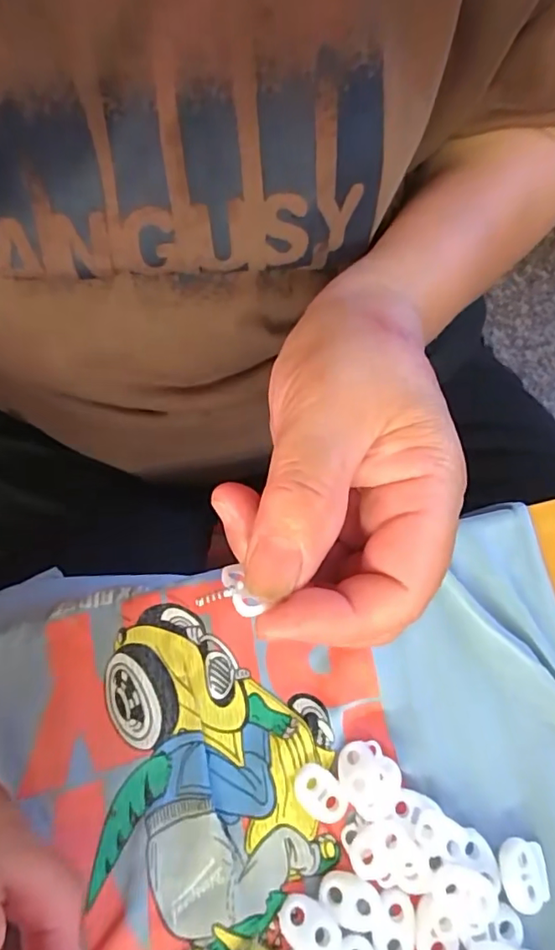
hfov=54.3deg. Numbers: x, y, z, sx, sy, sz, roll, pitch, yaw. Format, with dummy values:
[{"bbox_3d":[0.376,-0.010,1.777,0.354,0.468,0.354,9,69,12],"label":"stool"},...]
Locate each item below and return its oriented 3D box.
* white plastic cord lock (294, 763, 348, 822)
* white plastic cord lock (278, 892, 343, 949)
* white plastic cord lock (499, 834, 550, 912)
[{"bbox_3d":[0.016,0.121,0.204,0.022,0.004,0.016,39,73,14],"label":"white plastic cord lock"},{"bbox_3d":[0.011,0.159,0.189,0.022,0.004,0.017,21,69,8],"label":"white plastic cord lock"},{"bbox_3d":[0.090,0.145,0.197,0.018,0.005,0.022,-4,68,-2],"label":"white plastic cord lock"}]

